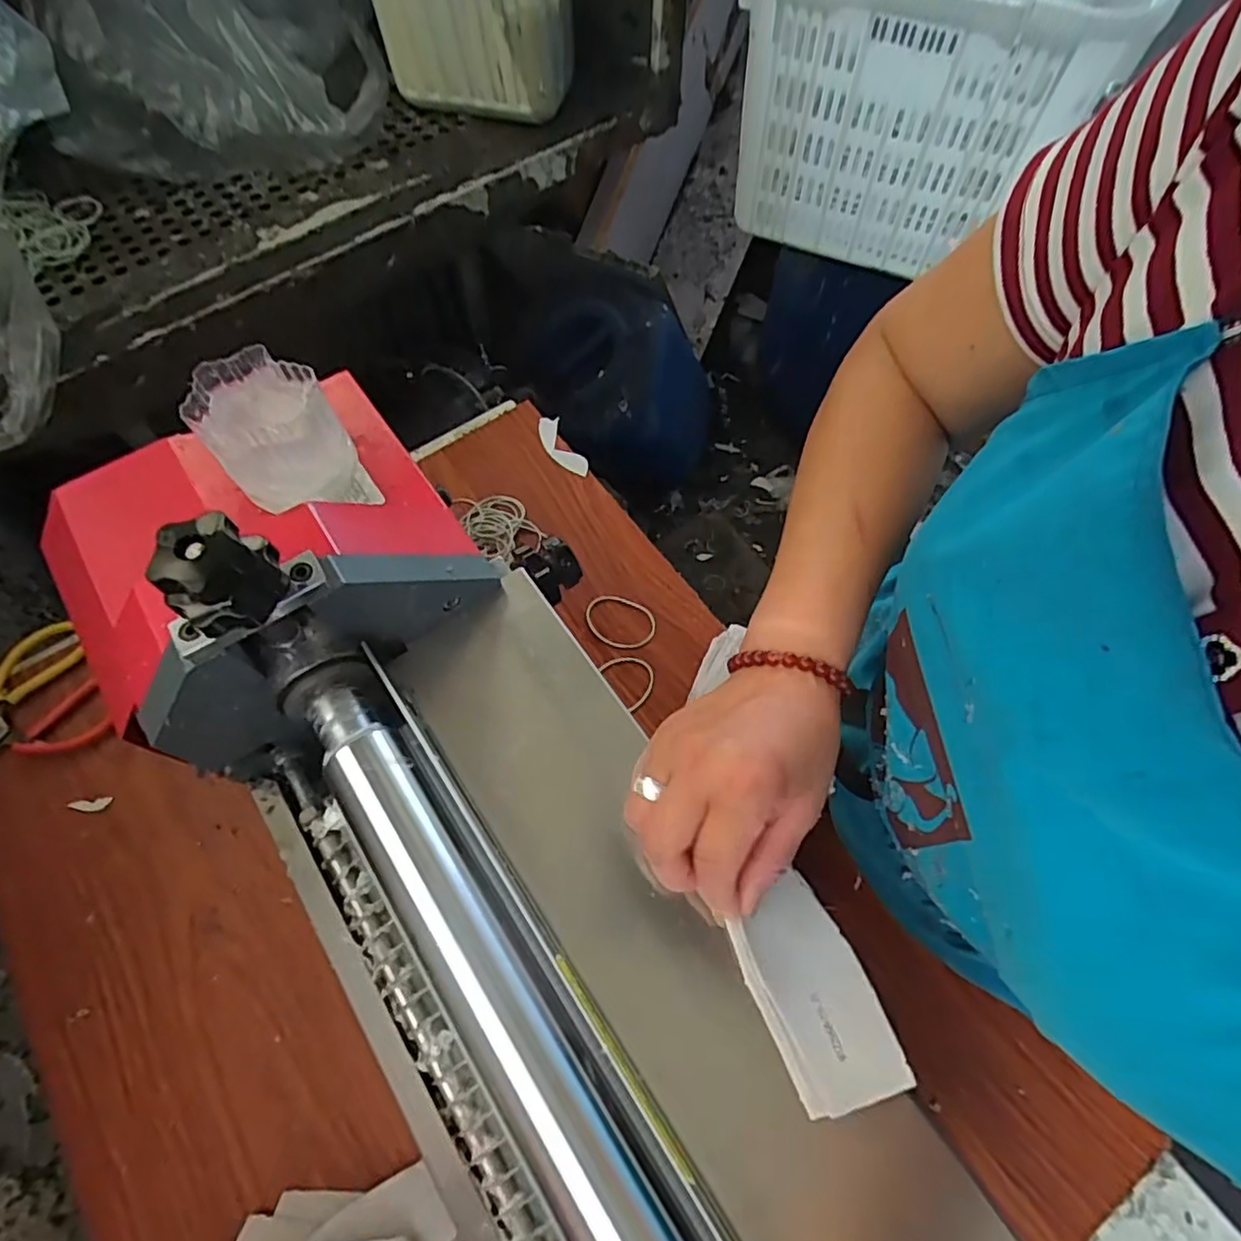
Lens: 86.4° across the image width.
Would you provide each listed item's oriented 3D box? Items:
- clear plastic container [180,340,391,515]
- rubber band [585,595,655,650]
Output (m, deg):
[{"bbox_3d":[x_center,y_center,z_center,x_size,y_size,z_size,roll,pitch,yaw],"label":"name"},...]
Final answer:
[{"bbox_3d":[-0.210,-0.110,0.409,0.076,0.074,0.084,-28,69,-13],"label":"clear plastic container"},{"bbox_3d":[0.000,0.001,0.606,0.065,0.004,0.049,9,68,3],"label":"rubber band"}]

